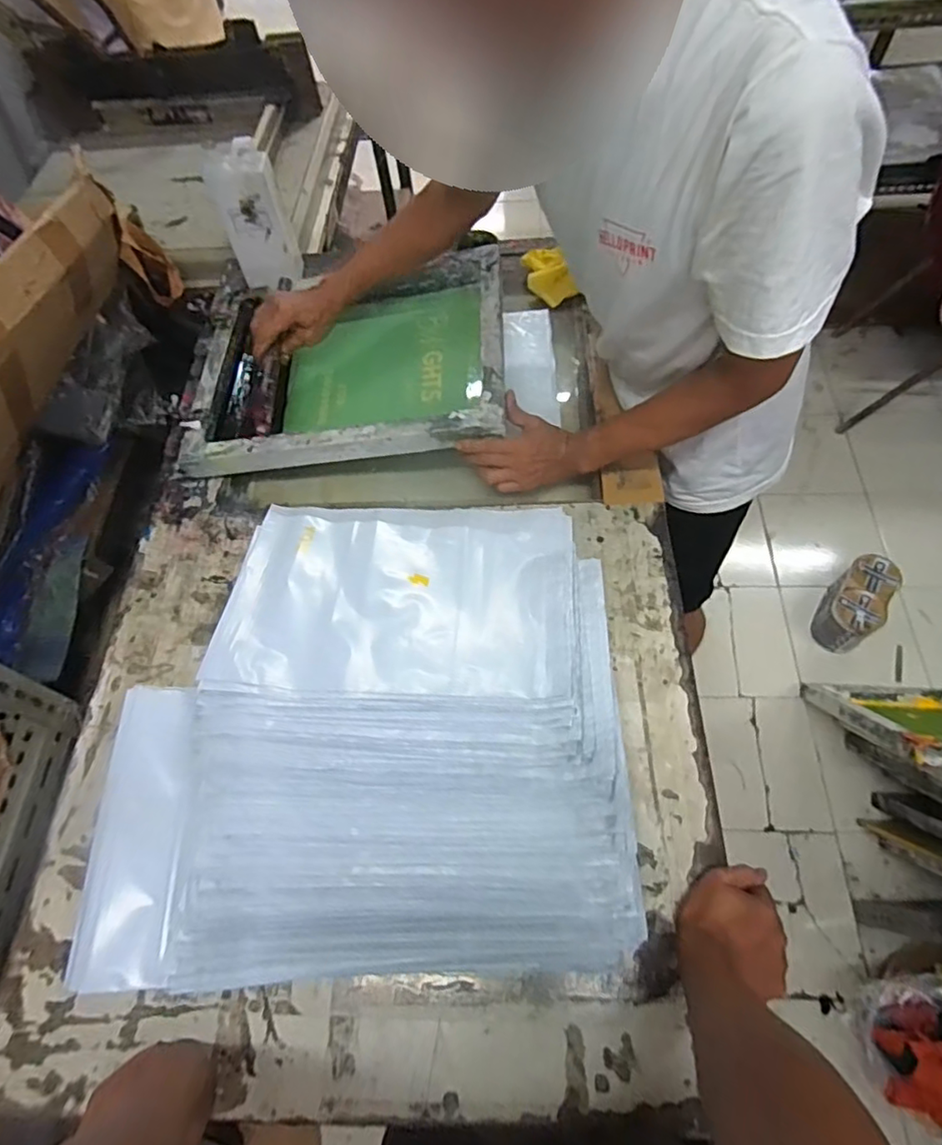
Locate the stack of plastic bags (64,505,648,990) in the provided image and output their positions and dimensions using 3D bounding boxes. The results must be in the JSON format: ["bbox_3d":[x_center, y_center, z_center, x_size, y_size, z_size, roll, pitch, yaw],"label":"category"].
[{"bbox_3d":[-0.108,0.138,0.671,0.526,0.064,0.519,-2,61,3],"label":"stack of plastic bags"}]

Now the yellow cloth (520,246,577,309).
[{"bbox_3d":[0.127,-0.489,0.989,0.078,0.022,0.103,-23,88,24],"label":"yellow cloth"}]

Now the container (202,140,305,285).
[{"bbox_3d":[-0.349,-0.567,0.980,0.105,0.201,0.052,-26,63,-10],"label":"container"}]

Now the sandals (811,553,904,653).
[{"bbox_3d":[0.941,0.081,1.486,0.119,0.152,0.219,30,68,19],"label":"sandals"}]

